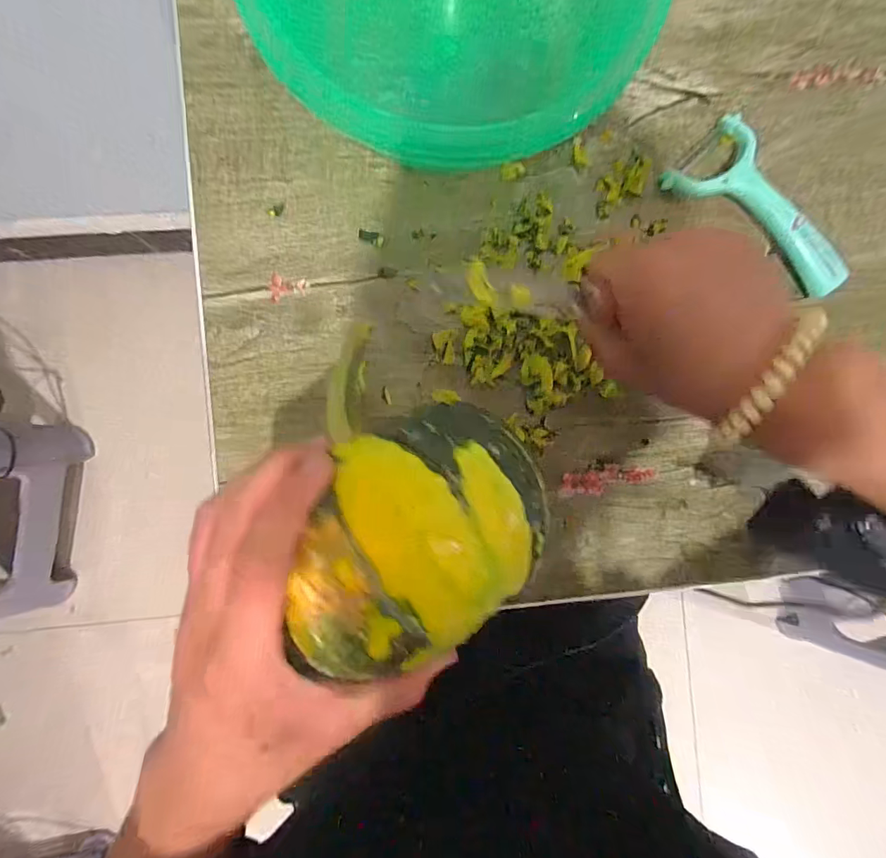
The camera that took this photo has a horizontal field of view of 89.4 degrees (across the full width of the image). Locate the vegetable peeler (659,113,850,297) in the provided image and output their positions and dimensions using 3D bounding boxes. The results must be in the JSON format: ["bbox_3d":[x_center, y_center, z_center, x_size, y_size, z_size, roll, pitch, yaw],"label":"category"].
[{"bbox_3d":[0.220,-0.147,0.308,0.065,0.027,0.132,-42,91,-2],"label":"vegetable peeler"}]

